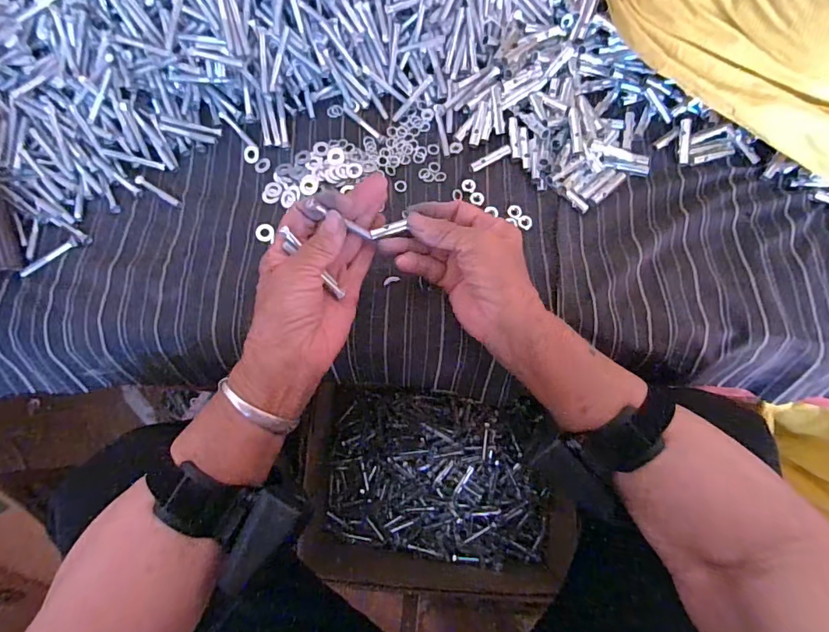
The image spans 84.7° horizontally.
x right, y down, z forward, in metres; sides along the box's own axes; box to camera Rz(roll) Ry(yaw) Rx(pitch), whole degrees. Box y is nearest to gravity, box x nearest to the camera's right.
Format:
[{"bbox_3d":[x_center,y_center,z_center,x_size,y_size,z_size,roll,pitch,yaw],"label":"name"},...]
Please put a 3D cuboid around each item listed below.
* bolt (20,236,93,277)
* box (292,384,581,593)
[{"bbox_3d":[-0.334,-0.058,0.421,0.066,0.004,0.012,-33,79,-8],"label":"bolt"},{"bbox_3d":[0.021,0.276,0.722,0.393,0.103,0.303,5,77,1],"label":"box"}]

